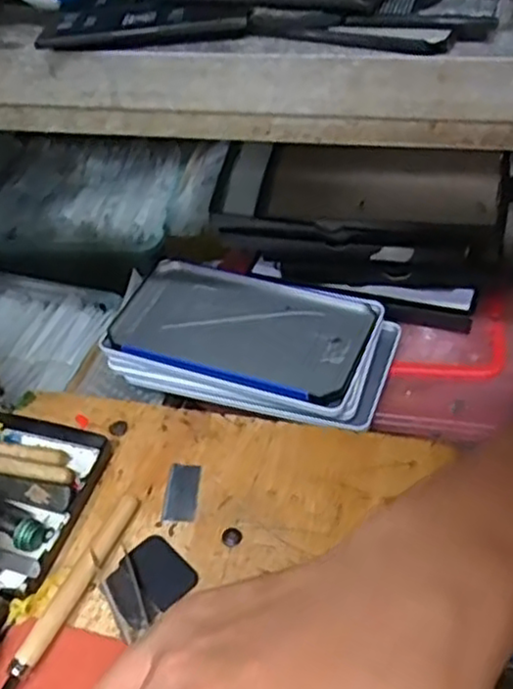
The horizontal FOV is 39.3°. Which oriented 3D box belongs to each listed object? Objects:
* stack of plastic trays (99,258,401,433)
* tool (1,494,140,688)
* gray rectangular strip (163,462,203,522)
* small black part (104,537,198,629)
[{"bbox_3d":[-0.003,-0.005,0.516,0.192,0.032,0.104,12,50,17],"label":"stack of plastic trays"},{"bbox_3d":[-0.094,0.127,0.365,0.012,0.012,0.129,13,48,19],"label":"tool"},{"bbox_3d":[-0.043,0.085,0.420,0.018,0.004,0.039,0,45,6],"label":"gray rectangular strip"},{"bbox_3d":[-0.057,0.125,0.382,0.041,0.004,0.040,-34,51,-25],"label":"small black part"}]

